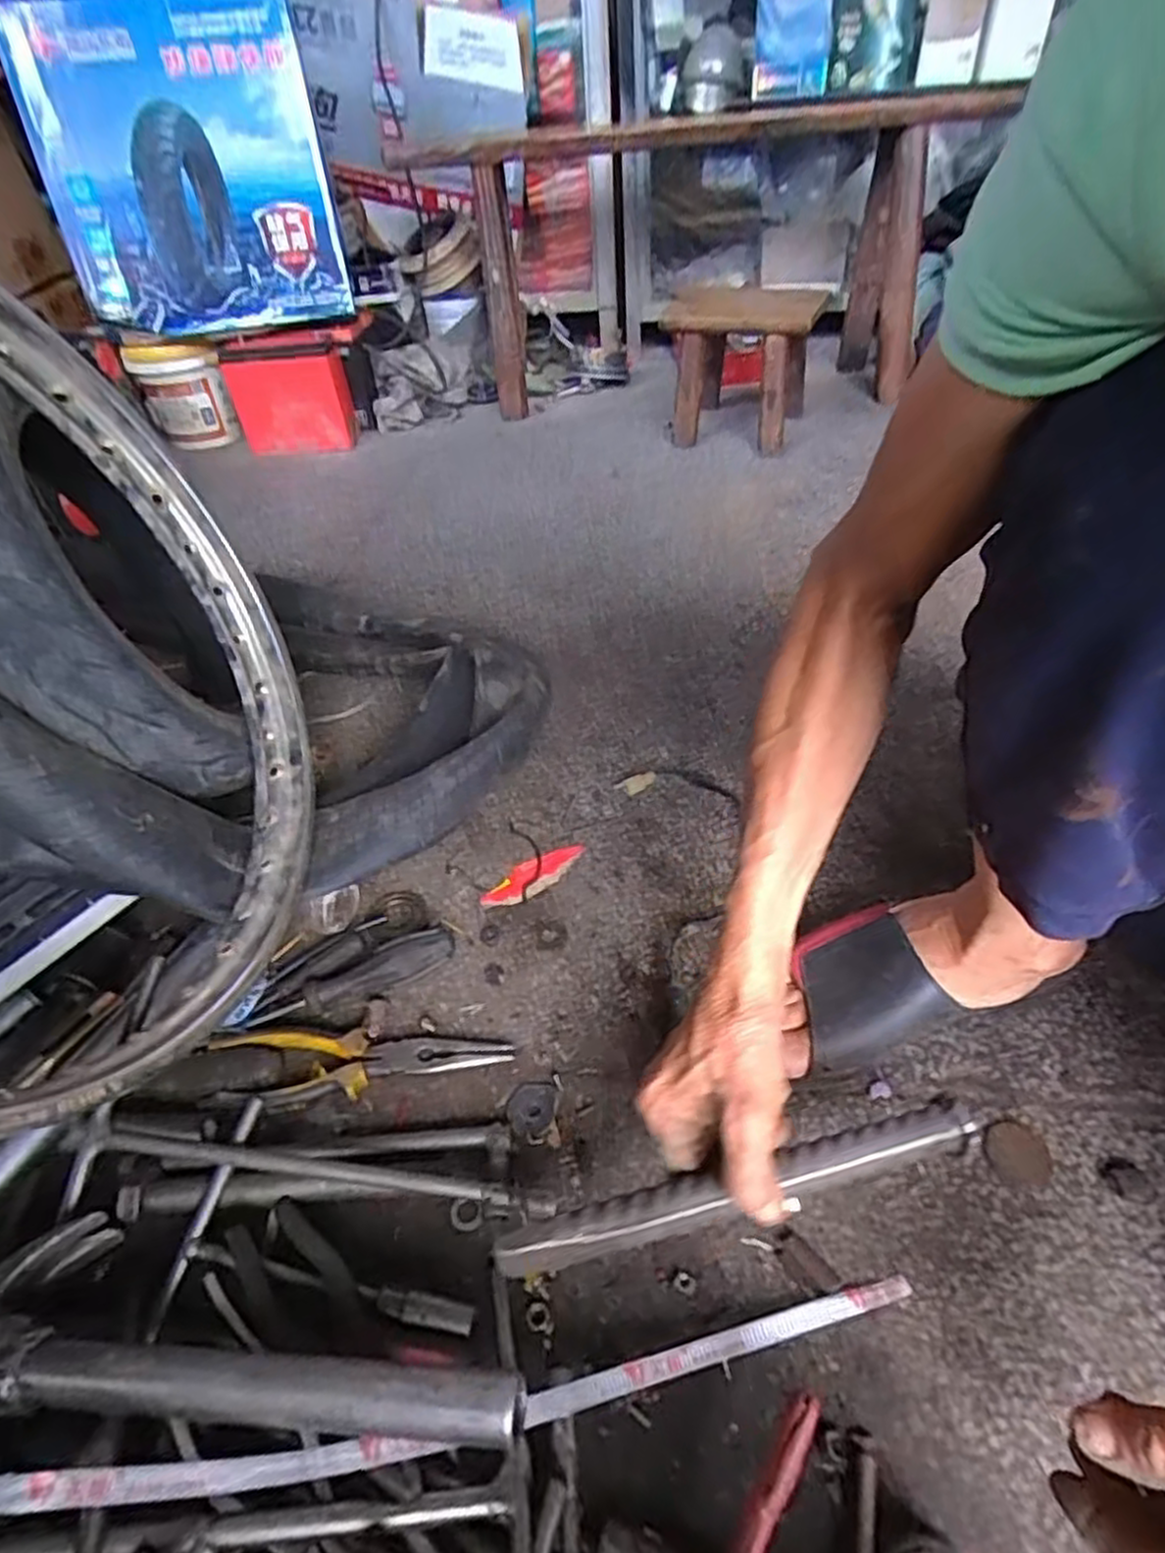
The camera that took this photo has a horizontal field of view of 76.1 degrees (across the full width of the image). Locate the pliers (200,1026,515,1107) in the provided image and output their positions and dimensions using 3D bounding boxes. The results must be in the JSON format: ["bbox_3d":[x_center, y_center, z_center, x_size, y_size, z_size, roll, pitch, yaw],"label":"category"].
[{"bbox_3d":[-0.143,0.186,0.482,0.188,0.018,0.052,-3,42,1],"label":"pliers"}]

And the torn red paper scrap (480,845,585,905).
[{"bbox_3d":[-0.040,0.078,0.602,0.092,0.004,0.034,-26,46,-23],"label":"torn red paper scrap"}]

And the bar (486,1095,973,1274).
[{"bbox_3d":[0.077,0.193,0.354,0.234,0.014,0.021,-13,44,-8],"label":"bar"}]

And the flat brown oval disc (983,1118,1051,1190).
[{"bbox_3d":[0.252,0.219,0.432,0.035,0.004,0.039,15,45,19],"label":"flat brown oval disc"}]

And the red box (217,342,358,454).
[{"bbox_3d":[-0.510,-0.659,1.304,0.199,0.162,0.087,-10,42,-7],"label":"red box"}]

